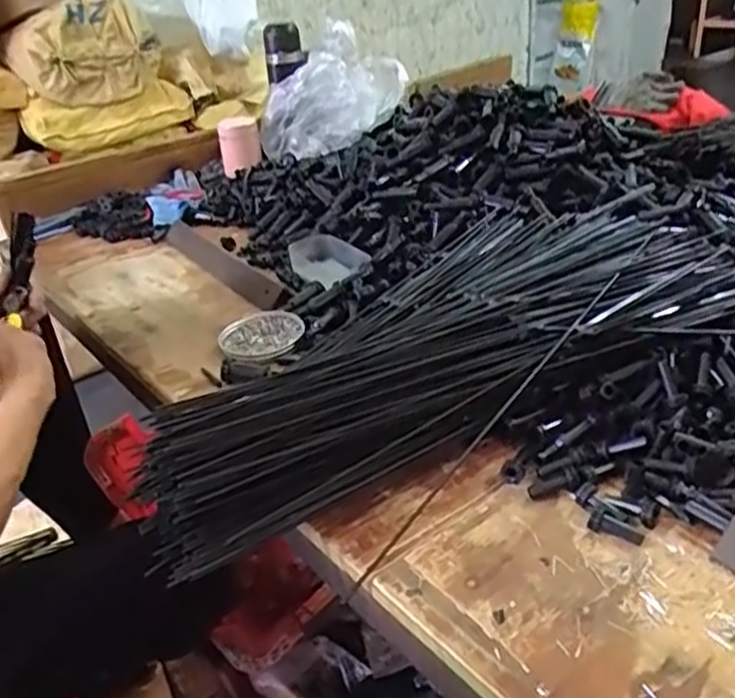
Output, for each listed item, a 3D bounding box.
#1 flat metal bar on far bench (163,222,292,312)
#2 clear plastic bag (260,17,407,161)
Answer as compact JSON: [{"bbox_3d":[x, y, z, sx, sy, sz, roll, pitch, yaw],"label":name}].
[{"bbox_3d":[-0.194,-0.113,0.970,0.040,0.011,0.339,-38,42,-16],"label":"flat metal bar on far bench"},{"bbox_3d":[-0.059,-0.405,1.207,0.230,0.193,0.104,-14,32,-13],"label":"clear plastic bag"}]

